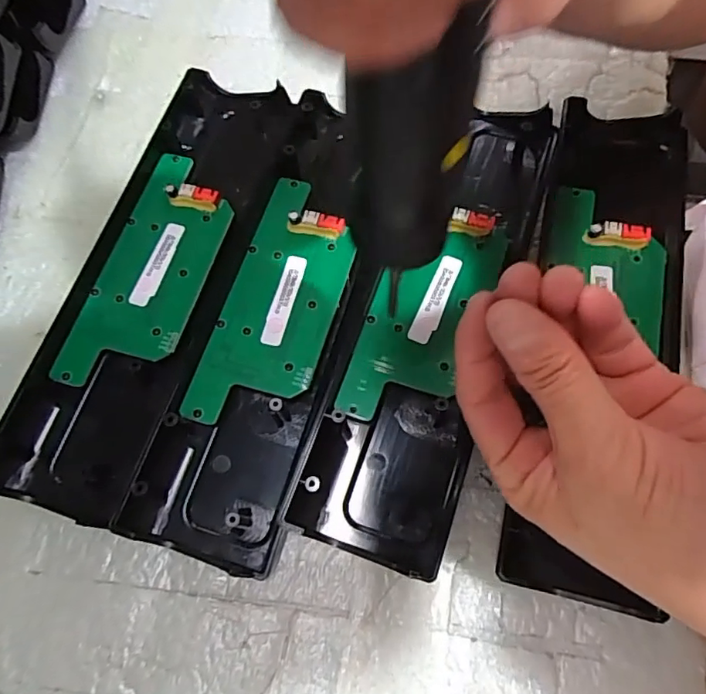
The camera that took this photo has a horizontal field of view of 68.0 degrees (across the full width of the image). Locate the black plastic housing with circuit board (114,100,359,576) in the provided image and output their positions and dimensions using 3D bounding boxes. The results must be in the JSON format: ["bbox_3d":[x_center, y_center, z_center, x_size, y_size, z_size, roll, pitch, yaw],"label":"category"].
[{"bbox_3d":[-0.036,-0.019,0.260,0.066,0.022,0.235,16,70,9],"label":"black plastic housing with circuit board"}]

